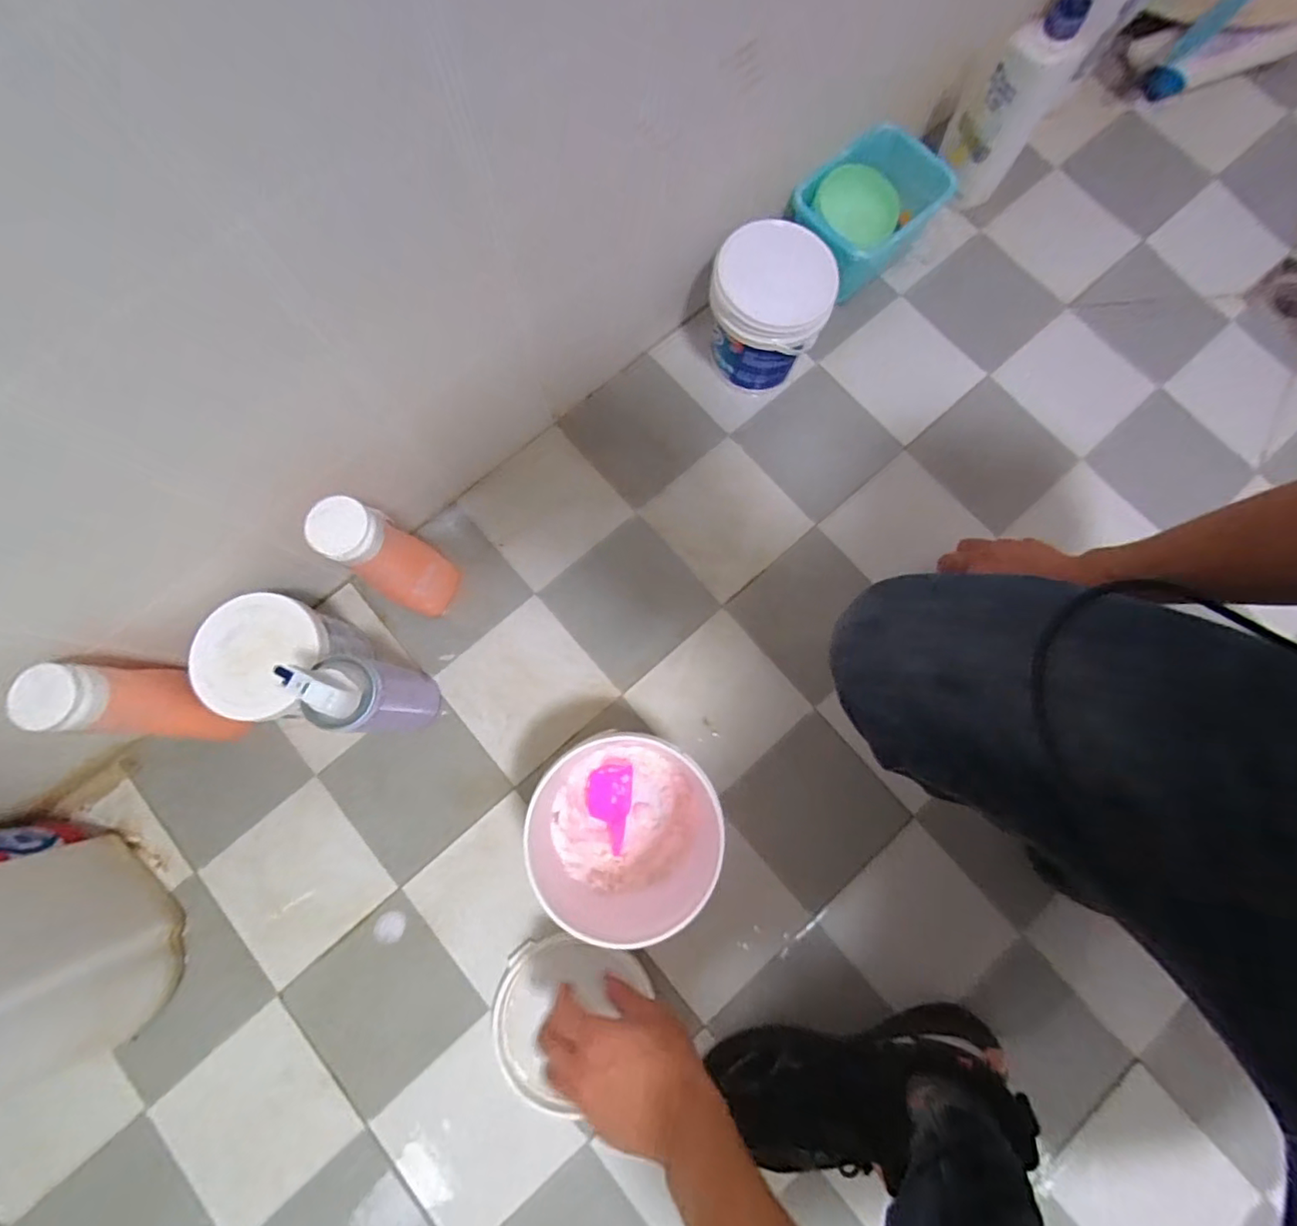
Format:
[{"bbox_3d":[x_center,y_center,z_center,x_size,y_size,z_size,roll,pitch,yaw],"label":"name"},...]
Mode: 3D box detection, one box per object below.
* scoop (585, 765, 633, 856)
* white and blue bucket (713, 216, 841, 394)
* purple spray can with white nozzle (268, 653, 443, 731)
[{"bbox_3d":[-0.042,0.197,0.585,0.059,0.043,0.091,6,78,1],"label":"scoop"},{"bbox_3d":[0.129,-0.329,0.658,0.120,0.154,0.118,0,77,0],"label":"white and blue bucket"},{"bbox_3d":[-0.257,0.075,0.535,0.059,0.210,0.061,0,77,0],"label":"purple spray can with white nozzle"}]

